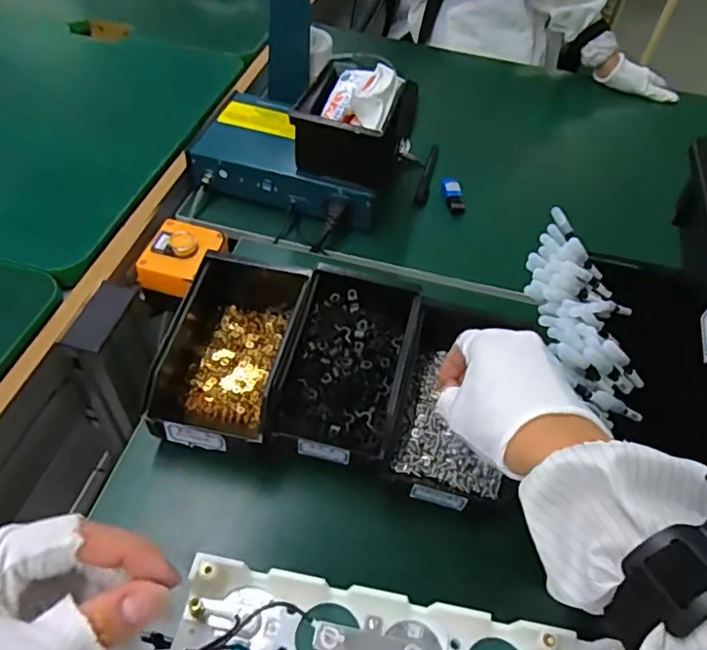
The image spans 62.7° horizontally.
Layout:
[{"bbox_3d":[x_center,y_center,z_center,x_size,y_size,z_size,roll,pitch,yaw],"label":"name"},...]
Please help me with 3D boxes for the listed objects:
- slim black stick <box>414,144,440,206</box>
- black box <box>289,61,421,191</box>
[{"bbox_3d":[0.104,-0.209,0.783,0.017,0.016,0.138,15,50,7],"label":"slim black stick"},{"bbox_3d":[0.002,-0.239,0.691,0.108,0.088,0.147,18,51,9],"label":"black box"}]

